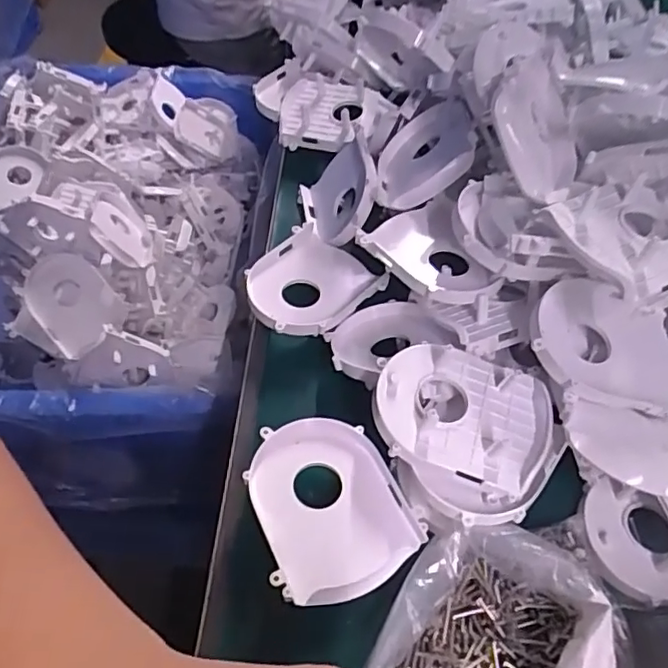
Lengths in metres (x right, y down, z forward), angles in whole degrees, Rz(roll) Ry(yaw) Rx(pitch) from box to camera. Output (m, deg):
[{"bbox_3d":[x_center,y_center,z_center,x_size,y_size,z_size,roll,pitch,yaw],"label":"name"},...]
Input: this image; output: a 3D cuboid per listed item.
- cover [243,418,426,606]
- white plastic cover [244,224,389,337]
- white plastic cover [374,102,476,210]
[{"bbox_3d":[-0.003,0.079,0.281,0.067,0.012,0.082,-16,55,-16],"label":"cover"},{"bbox_3d":[-0.015,-0.032,0.363,0.077,0.013,0.068,-36,62,-27],"label":"white plastic cover"},{"bbox_3d":[0.057,-0.113,0.370,0.069,0.014,0.073,-28,39,32],"label":"white plastic cover"}]

